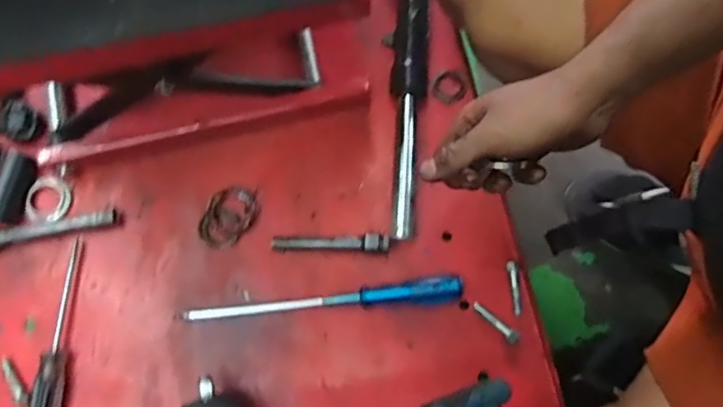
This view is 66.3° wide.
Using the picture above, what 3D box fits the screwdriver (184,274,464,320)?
[{"bbox_3d":[-0.038,0.103,0.574,0.286,0.021,0.027,-6,76,-1],"label":"screwdriver"}]

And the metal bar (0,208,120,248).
[{"bbox_3d":[-0.339,0.027,0.589,0.148,0.014,0.020,-11,76,-2],"label":"metal bar"}]

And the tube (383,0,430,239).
[{"bbox_3d":[0.057,-0.182,0.628,0.068,0.047,0.446,3,76,1],"label":"tube"}]

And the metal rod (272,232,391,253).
[{"bbox_3d":[-0.033,0.042,0.589,0.123,0.016,0.018,0,76,0],"label":"metal rod"}]

